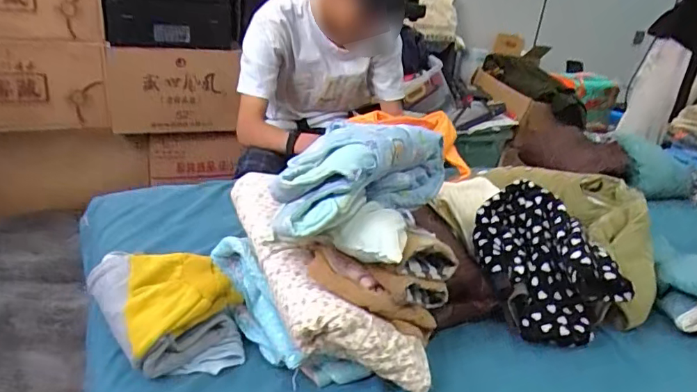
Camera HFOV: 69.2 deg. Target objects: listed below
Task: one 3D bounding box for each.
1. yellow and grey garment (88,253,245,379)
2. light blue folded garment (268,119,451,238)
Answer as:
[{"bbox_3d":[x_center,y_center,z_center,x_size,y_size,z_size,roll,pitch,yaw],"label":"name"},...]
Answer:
[{"bbox_3d":[-0.235,0.148,0.655,0.143,0.105,0.172,-14,31,-37],"label":"yellow and grey garment"},{"bbox_3d":[0.029,-0.035,0.671,0.090,0.102,0.324,24,29,33],"label":"light blue folded garment"}]

